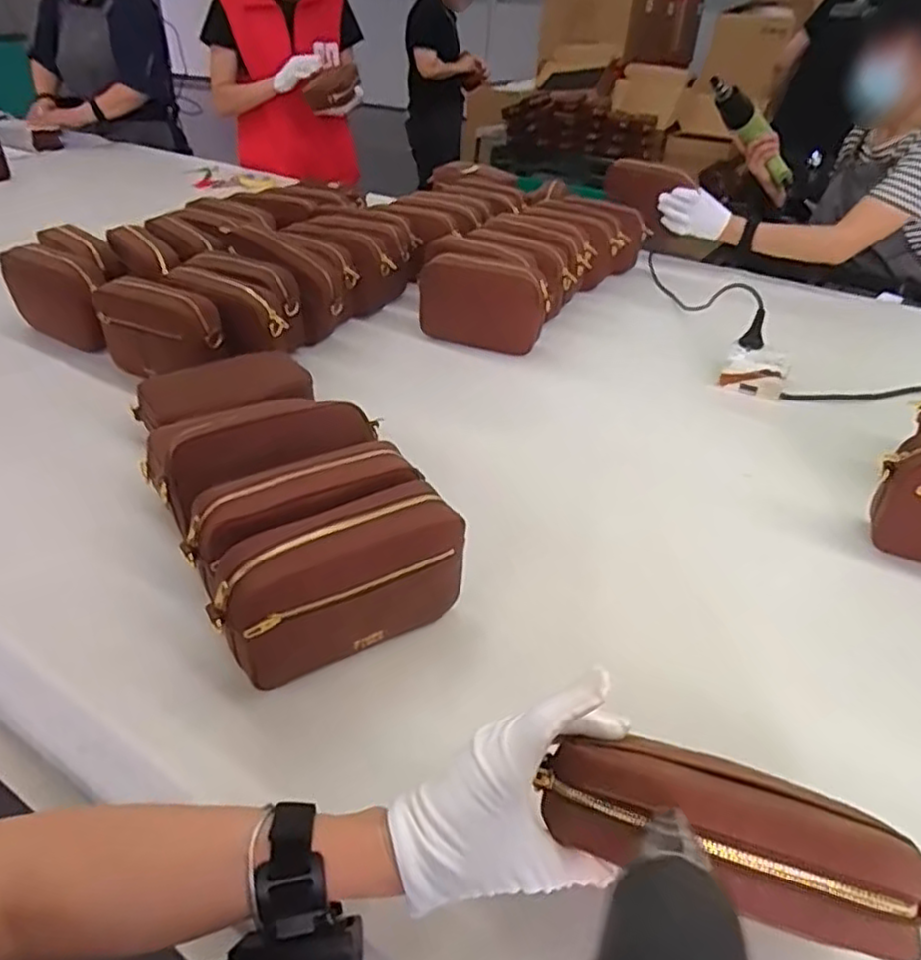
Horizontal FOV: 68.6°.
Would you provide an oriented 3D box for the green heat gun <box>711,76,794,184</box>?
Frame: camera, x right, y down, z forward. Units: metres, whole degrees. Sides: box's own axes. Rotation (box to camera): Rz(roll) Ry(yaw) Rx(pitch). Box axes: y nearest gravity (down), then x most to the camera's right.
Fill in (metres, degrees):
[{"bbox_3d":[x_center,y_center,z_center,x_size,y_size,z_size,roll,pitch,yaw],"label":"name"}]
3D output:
[{"bbox_3d":[0.656,-0.788,1.522,0.282,0.060,0.072,45,36,-13],"label":"green heat gun"}]

